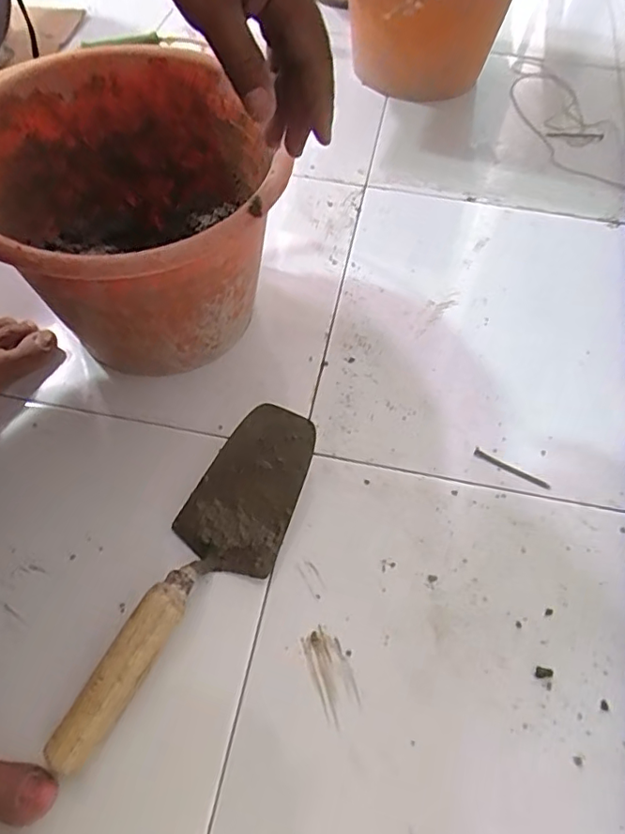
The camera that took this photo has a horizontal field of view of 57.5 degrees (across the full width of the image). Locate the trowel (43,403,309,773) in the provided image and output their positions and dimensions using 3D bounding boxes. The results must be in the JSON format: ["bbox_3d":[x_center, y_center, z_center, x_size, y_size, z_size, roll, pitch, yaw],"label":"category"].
[{"bbox_3d":[-0.084,0.120,0.431,0.083,0.061,0.281,21,59,12],"label":"trowel"}]

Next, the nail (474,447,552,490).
[{"bbox_3d":[0.181,0.048,0.516,0.071,0.004,0.008,28,61,16],"label":"nail"}]

